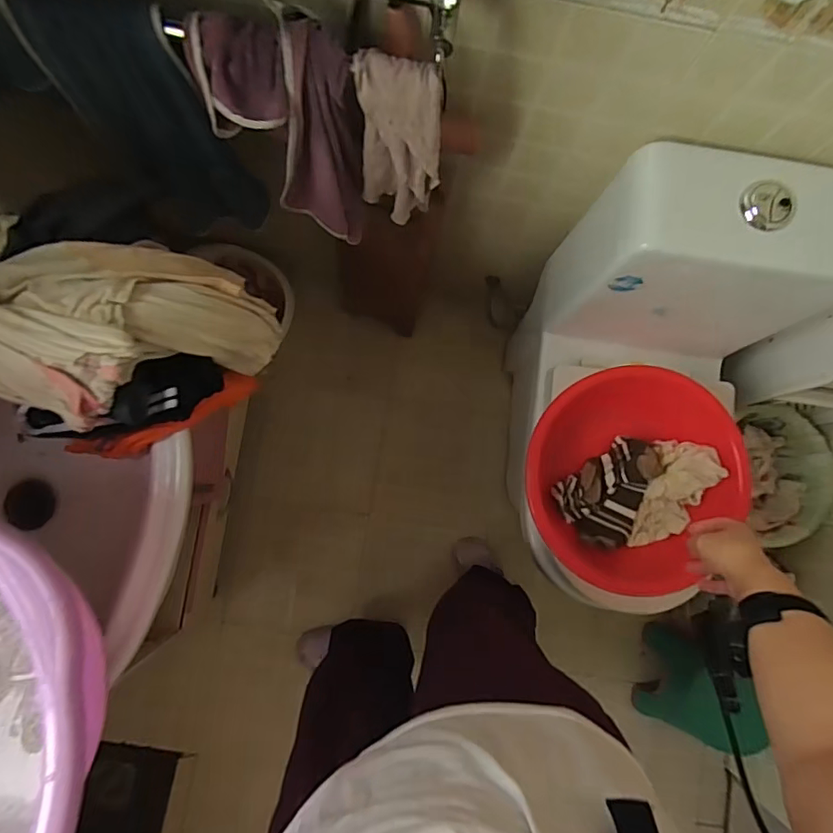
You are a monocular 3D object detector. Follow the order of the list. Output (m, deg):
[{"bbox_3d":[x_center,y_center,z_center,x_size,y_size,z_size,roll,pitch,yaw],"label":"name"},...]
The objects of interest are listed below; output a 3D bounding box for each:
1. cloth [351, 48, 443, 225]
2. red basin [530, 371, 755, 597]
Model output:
[{"bbox_3d":[-0.019,-0.315,0.634,0.102,0.228,0.047,22,82,-1],"label":"cloth"},{"bbox_3d":[0.336,0.094,0.867,0.326,0.129,0.317,0,83,-4],"label":"red basin"}]

